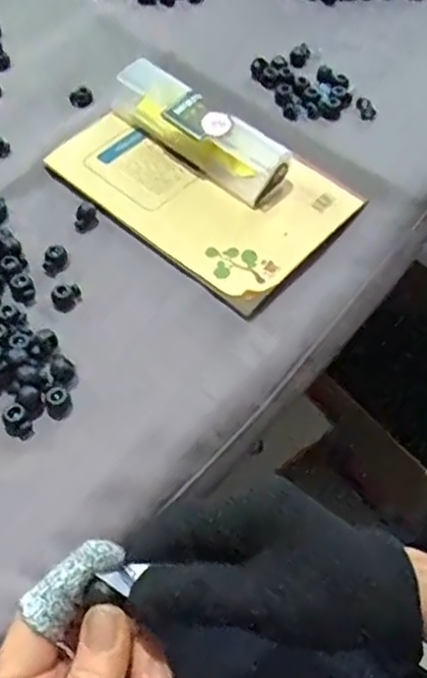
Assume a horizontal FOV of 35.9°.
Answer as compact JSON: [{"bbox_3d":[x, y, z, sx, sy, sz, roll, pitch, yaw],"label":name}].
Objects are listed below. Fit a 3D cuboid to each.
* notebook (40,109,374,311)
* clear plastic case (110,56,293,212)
[{"bbox_3d":[-0.009,-0.118,0.497,0.206,0.010,0.133,38,62,20],"label":"notebook"},{"bbox_3d":[-0.010,-0.160,0.500,0.158,0.034,0.043,39,62,20],"label":"clear plastic case"}]

